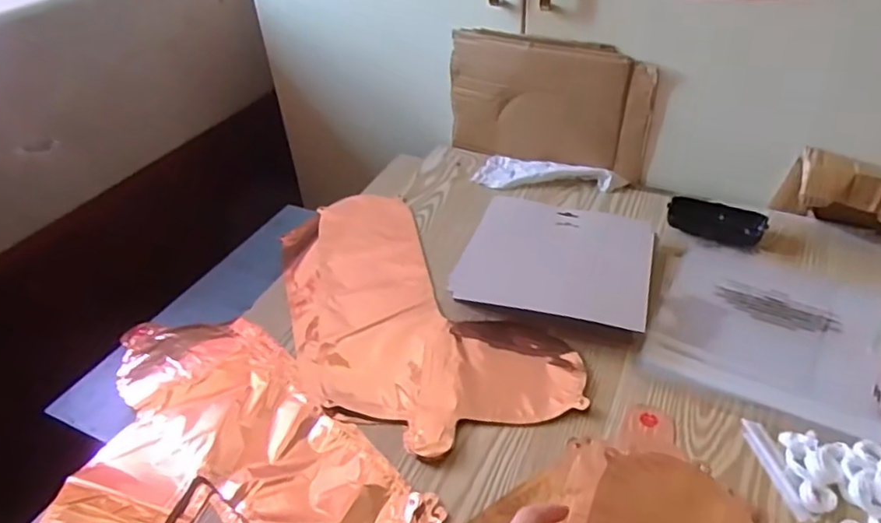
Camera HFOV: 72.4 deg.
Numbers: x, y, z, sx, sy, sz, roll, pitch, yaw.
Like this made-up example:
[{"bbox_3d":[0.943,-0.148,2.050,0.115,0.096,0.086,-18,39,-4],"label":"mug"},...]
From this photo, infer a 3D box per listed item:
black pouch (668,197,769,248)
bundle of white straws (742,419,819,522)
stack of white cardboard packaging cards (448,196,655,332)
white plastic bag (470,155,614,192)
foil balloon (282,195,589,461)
[{"bbox_3d":[0.334,-0.050,0.729,0.107,0.033,0.044,14,42,22],"label":"black pouch"},{"bbox_3d":[0.270,0.165,0.483,0.017,0.007,0.089,-8,39,-3],"label":"bundle of white straws"},{"bbox_3d":[0.130,-0.007,0.670,0.198,0.019,0.172,10,48,17],"label":"stack of white cardboard packaging cards"},{"bbox_3d":[0.142,-0.124,0.831,0.181,0.022,0.062,8,40,15],"label":"white plastic bag"},{"bbox_3d":[-0.058,0.044,0.656,0.216,0.011,0.417,-24,42,-22],"label":"foil balloon"}]

